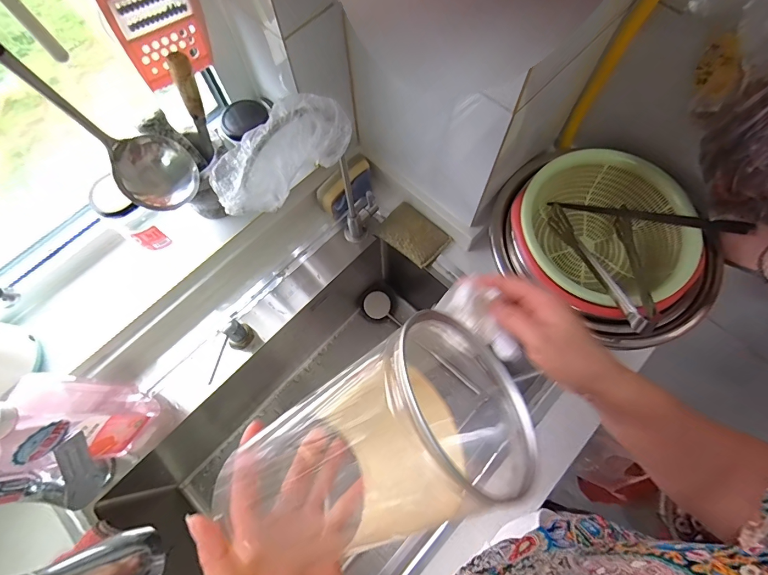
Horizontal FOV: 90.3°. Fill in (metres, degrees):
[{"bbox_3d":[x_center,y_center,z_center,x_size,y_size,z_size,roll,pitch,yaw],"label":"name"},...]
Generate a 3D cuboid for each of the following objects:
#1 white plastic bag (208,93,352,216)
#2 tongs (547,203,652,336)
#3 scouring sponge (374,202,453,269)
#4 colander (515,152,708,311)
[{"bbox_3d":[-0.105,-0.139,0.391,0.072,0.052,0.159,33,74,12],"label":"white plastic bag"},{"bbox_3d":[0.282,-0.036,0.525,0.021,0.035,0.229,-10,46,-2],"label":"tongs"},{"bbox_3d":[0.052,-0.093,0.658,0.112,0.012,0.082,38,75,14],"label":"scouring sponge"},{"bbox_3d":[0.308,-0.085,0.564,0.240,0.081,0.211,-14,70,-4],"label":"colander"}]

